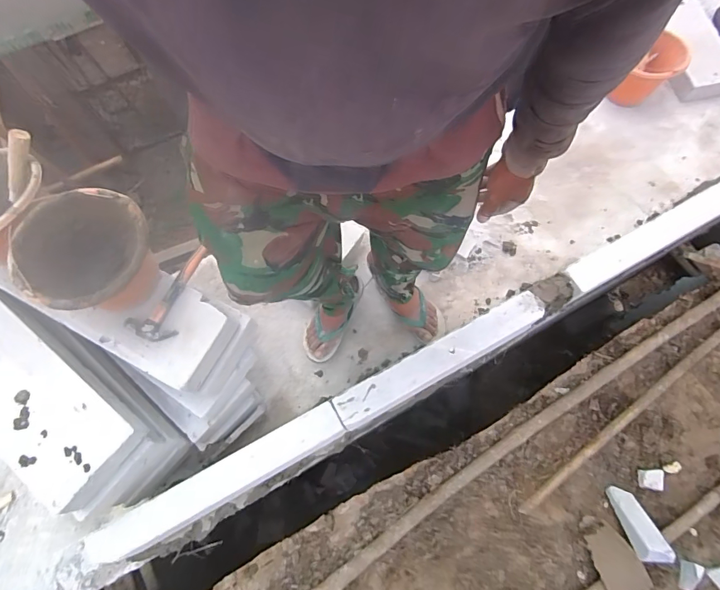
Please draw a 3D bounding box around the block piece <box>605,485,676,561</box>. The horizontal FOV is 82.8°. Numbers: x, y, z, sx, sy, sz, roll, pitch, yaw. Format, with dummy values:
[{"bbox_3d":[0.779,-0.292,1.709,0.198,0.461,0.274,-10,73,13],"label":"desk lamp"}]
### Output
[{"bbox_3d":[0.993,0.818,1.469,0.109,0.065,0.263,-10,37,-2],"label":"block piece"}]

